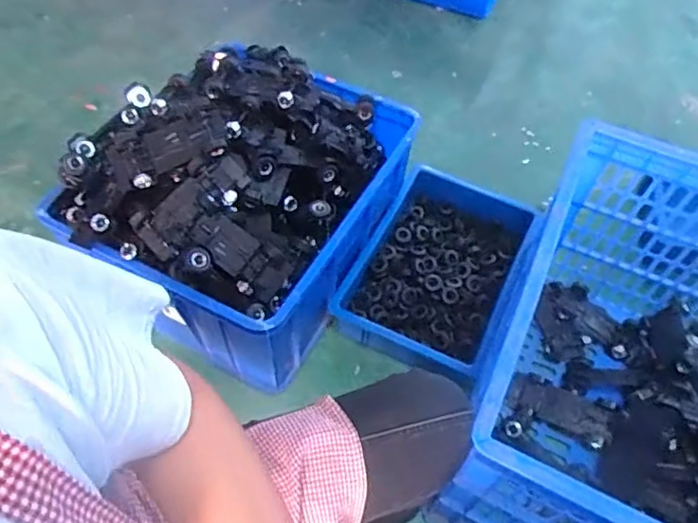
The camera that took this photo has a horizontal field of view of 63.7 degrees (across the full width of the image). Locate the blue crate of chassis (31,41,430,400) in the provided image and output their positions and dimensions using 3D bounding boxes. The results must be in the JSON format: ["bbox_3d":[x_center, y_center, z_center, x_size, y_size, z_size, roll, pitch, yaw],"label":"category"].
[{"bbox_3d":[-0.178,-0.143,1.081,0.431,0.414,0.564,22,58,12],"label":"blue crate of chassis"}]

